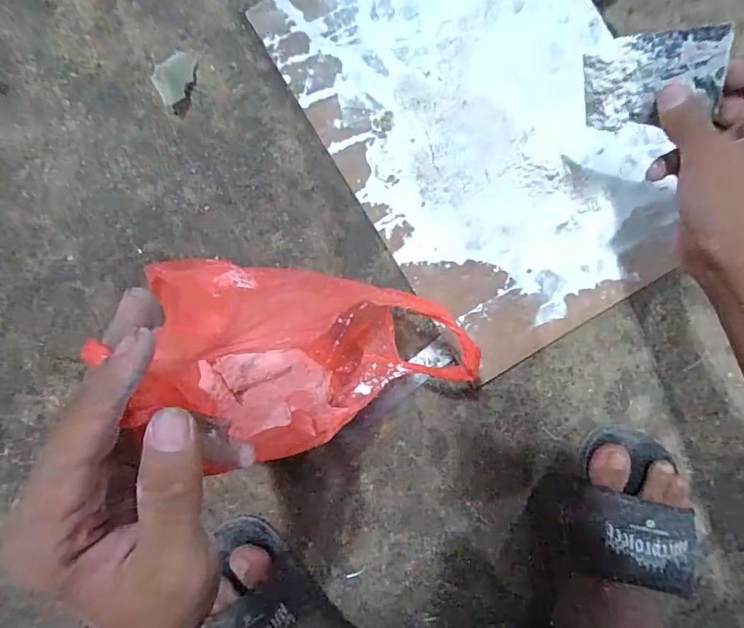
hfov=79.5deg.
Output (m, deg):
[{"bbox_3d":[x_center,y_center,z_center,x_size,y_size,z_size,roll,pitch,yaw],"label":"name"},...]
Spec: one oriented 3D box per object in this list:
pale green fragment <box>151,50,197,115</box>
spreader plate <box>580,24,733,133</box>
[{"bbox_3d":[-0.189,-0.223,0.425,0.025,0.023,0.054,23,94,0],"label":"pale green fragment"},{"bbox_3d":[0.184,-0.153,0.296,0.078,0.058,0.008,4,51,28],"label":"spreader plate"}]

